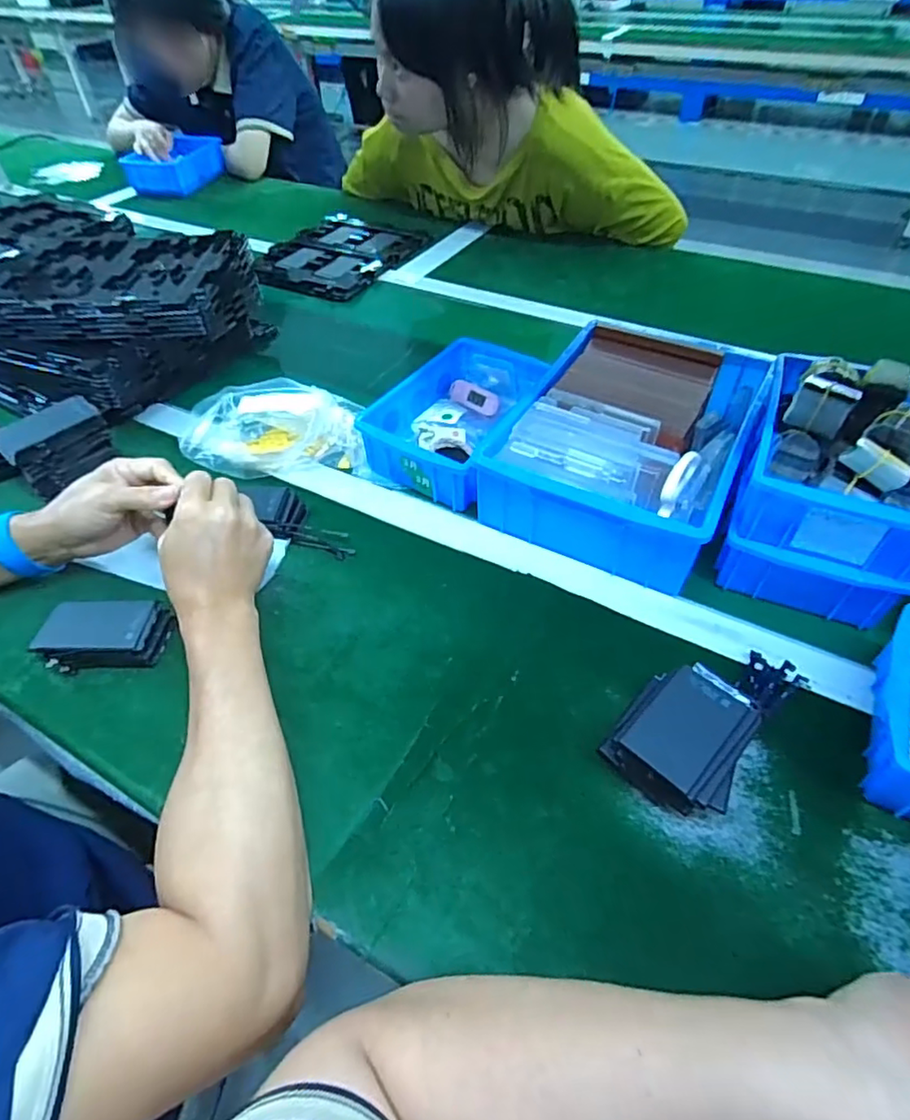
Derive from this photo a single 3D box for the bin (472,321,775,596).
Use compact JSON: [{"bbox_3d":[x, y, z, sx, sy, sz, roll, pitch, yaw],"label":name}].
[{"bbox_3d":[0.167,-0.113,0.567,0.193,0.087,0.275,24,52,19],"label":"bin"}]

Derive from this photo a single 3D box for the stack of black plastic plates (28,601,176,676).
[{"bbox_3d":[-0.272,0.060,0.458,0.095,0.027,0.050,0,48,-1],"label":"stack of black plastic plates"}]

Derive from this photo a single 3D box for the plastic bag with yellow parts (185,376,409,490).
[{"bbox_3d":[-0.170,-0.134,0.606,0.213,0.061,0.086,2,48,0],"label":"plastic bag with yellow parts"}]

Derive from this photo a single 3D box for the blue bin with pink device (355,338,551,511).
[{"bbox_3d":[0.008,-0.150,0.619,0.148,0.068,0.200,26,52,21],"label":"blue bin with pink device"}]

